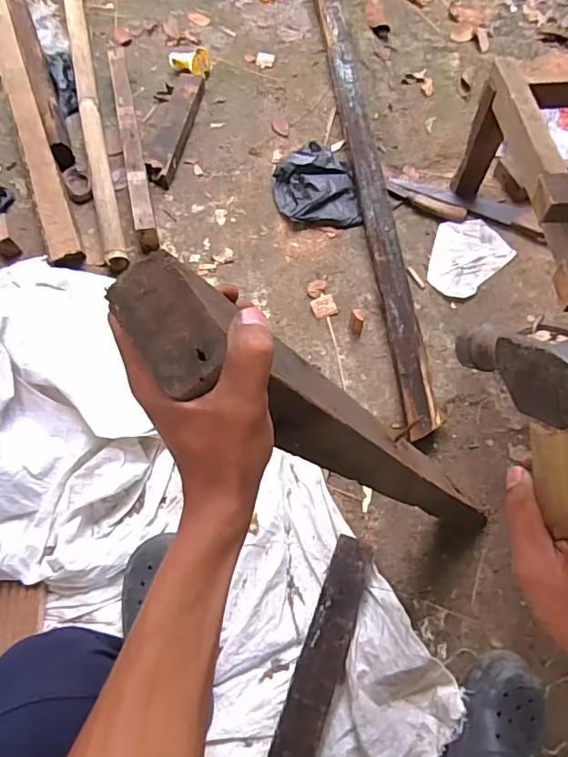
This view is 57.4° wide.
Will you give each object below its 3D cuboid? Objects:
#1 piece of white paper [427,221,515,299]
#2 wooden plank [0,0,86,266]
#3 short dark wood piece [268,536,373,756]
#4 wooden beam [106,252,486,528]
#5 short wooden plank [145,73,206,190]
[{"bbox_3d":[0.380,-0.263,1.104,0.201,0.010,0.153,-39,71,-15],"label":"piece of white paper"},{"bbox_3d":[-0.621,-0.646,1.259,0.078,0.058,0.981,-20,66,-9],"label":"wooden plank"},{"bbox_3d":[0.062,0.393,0.757,0.063,0.033,0.310,19,67,9],"label":"short dark wood piece"},{"bbox_3d":[0.087,0.074,0.475,0.053,0.594,0.063,-13,62,28],"label":"wooden beam"},{"bbox_3d":[-0.264,-0.611,1.260,0.074,0.048,0.366,7,66,4],"label":"short wooden plank"}]

